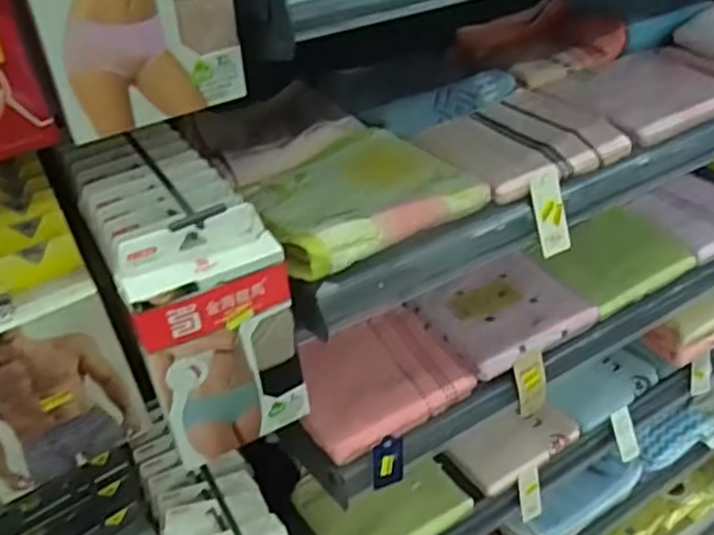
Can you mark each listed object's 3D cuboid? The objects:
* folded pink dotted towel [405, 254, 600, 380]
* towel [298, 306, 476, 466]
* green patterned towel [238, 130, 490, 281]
[{"bbox_3d":[0.184,0.051,0.838,0.189,0.022,0.161,-19,40,-21],"label":"folded pink dotted towel"},{"bbox_3d":[0.018,0.118,0.763,0.189,0.034,0.164,-20,40,-22],"label":"towel"},{"bbox_3d":[-0.009,-0.072,0.603,0.203,0.027,0.175,-27,43,-28],"label":"green patterned towel"}]

